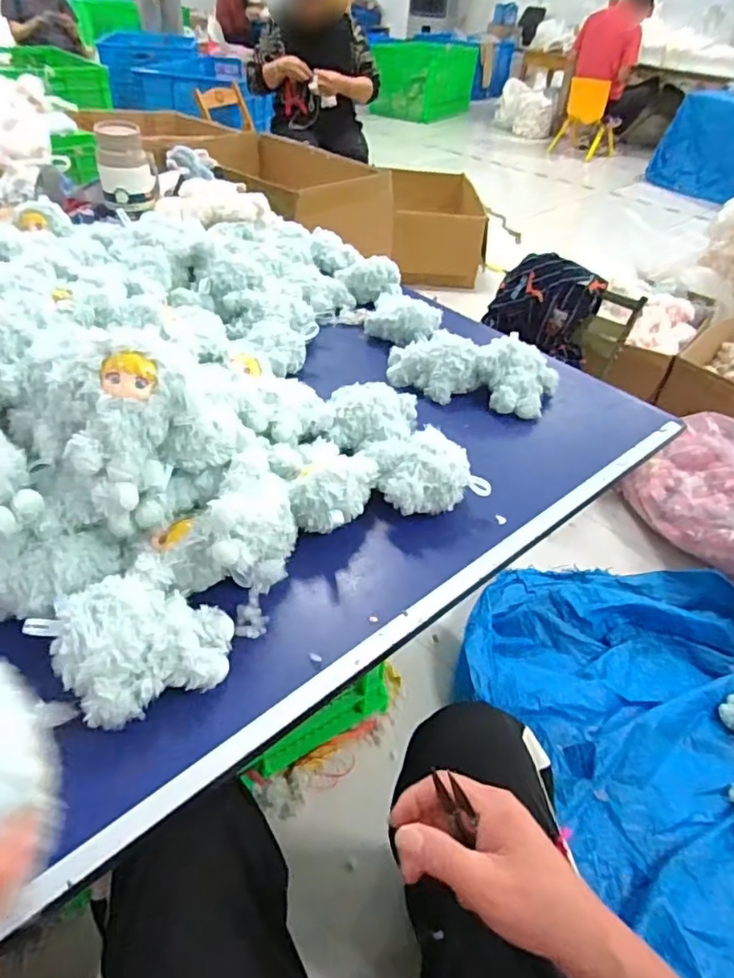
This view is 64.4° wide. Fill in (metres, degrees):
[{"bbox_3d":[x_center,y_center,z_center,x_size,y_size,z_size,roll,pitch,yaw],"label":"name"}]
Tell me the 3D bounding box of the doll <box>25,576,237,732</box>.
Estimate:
[{"bbox_3d":[-0.182,0.126,0.469,0.142,0.072,0.092,-19,47,-24],"label":"doll"}]

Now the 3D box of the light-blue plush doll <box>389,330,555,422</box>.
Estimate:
[{"bbox_3d":[0.152,-0.170,0.844,0.242,0.071,0.106,12,42,7],"label":"light-blue plush doll"}]

